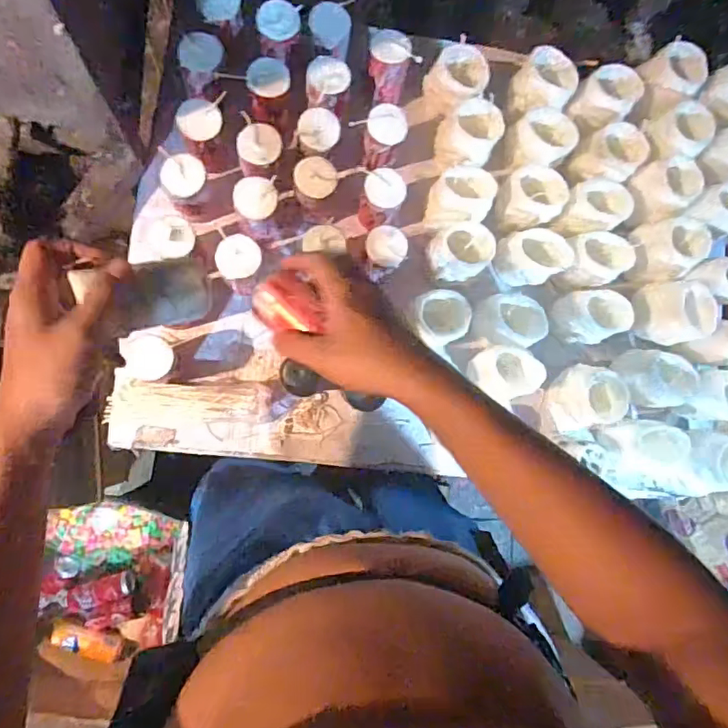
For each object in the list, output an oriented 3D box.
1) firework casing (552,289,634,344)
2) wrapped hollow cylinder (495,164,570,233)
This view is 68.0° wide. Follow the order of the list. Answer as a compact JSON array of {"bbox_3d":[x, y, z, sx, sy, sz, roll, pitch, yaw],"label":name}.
[{"bbox_3d":[0.301,-0.064,0.711,0.067,0.078,0.070,0,86,-8],"label":"firework casing"},{"bbox_3d":[0.215,-0.213,0.723,0.067,0.099,0.078,-35,92,-9],"label":"wrapped hollow cylinder"}]

